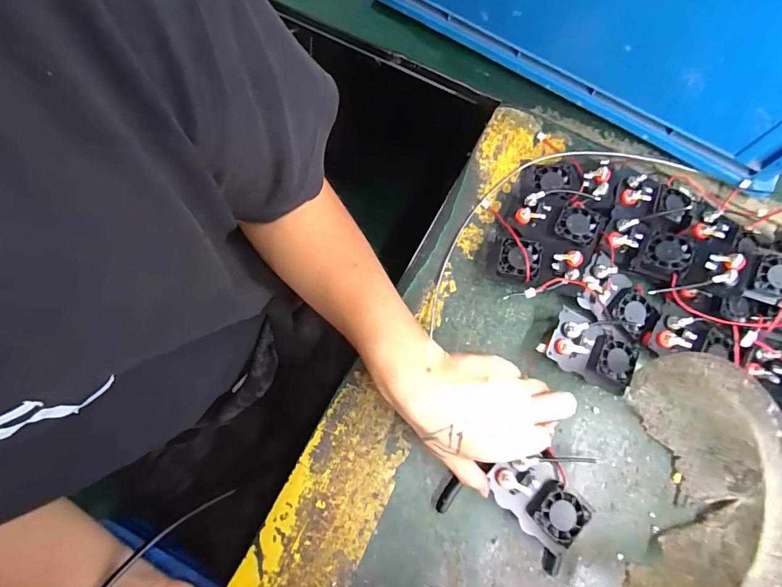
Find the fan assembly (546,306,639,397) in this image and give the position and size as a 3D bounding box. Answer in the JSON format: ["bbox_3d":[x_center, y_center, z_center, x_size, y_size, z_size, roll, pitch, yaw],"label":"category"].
[{"bbox_3d":[0.200,0.057,0.400,0.086,0.029,0.055,23,74,5],"label":"fan assembly"}]

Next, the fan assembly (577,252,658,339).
[{"bbox_3d":[0.235,0.004,0.412,0.082,0.020,0.058,33,75,8],"label":"fan assembly"}]

